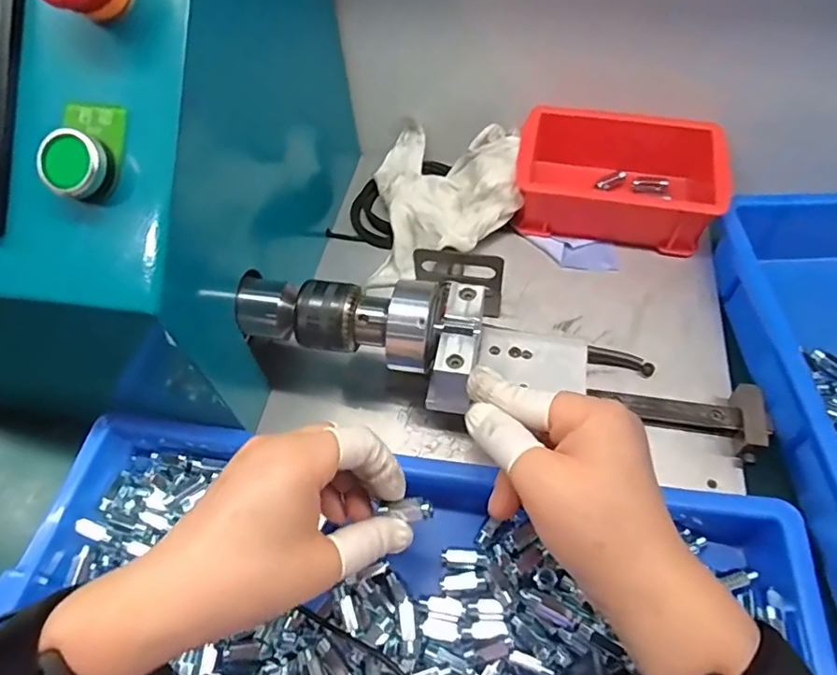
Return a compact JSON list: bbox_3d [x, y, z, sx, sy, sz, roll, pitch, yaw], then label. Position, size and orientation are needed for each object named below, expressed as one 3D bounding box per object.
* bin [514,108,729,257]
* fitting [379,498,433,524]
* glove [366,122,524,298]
[{"bbox_3d":[0.154,-0.124,0.438,0.146,0.059,0.093,11,57,11],"label":"bin"},{"bbox_3d":[-0.007,0.087,0.282,0.029,0.005,0.011,-1,54,11],"label":"fitting"},{"bbox_3d":[0.021,-0.122,0.450,0.117,0.048,0.155,0,56,4],"label":"glove"}]

